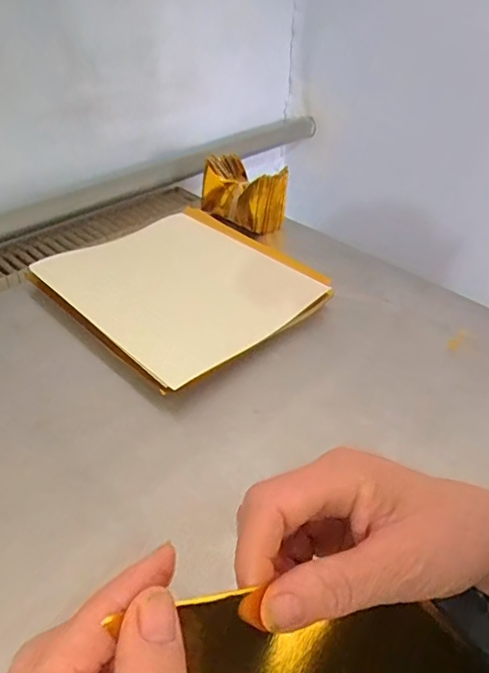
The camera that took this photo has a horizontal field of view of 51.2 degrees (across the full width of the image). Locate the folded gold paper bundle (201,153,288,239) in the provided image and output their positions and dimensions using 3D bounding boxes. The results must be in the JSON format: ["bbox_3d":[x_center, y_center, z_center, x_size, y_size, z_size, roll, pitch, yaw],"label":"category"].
[{"bbox_3d":[-0.001,-0.185,0.677,0.109,0.078,0.061,29,46,29],"label":"folded gold paper bundle"}]

